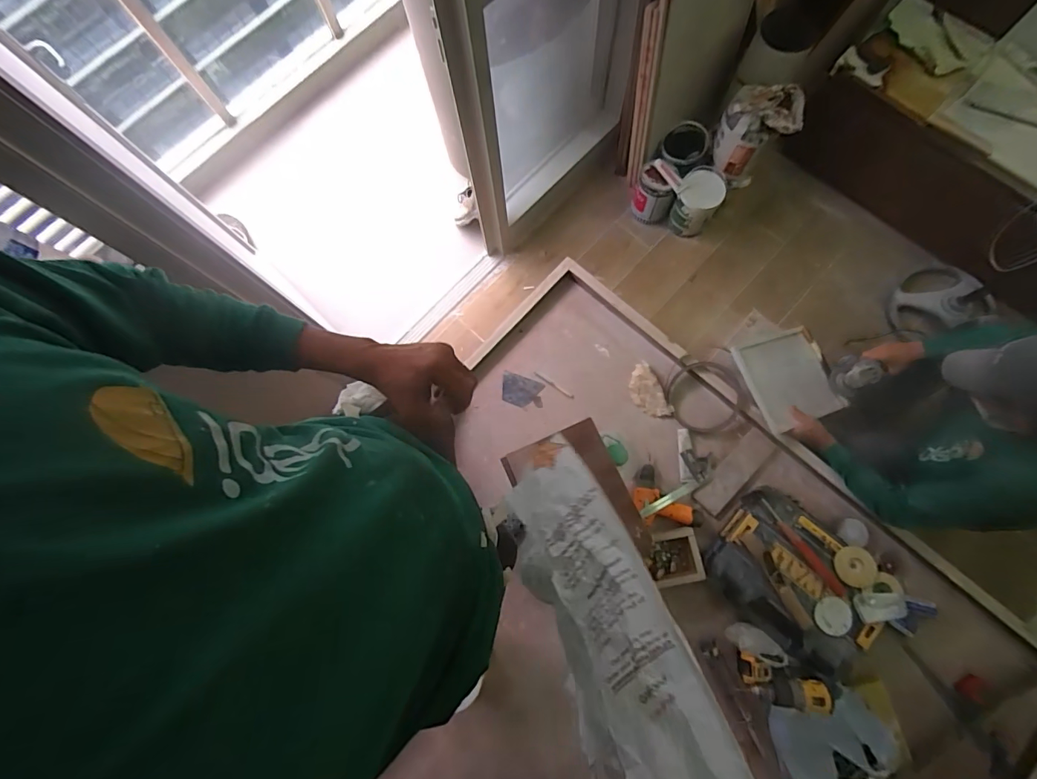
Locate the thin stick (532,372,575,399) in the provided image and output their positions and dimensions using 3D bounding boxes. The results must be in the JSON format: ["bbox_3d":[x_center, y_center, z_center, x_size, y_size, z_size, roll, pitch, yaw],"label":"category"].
[{"bbox_3d":[0.119,-0.015,1.499,0.154,0.009,0.015,36,81,10],"label":"thin stick"}]

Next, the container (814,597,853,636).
[{"bbox_3d":[0.817,0.587,1.176,0.087,0.013,0.093,-3,83,20],"label":"container"}]

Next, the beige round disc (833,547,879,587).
[{"bbox_3d":[0.890,0.467,1.195,0.109,0.013,0.095,1,73,2],"label":"beige round disc"}]

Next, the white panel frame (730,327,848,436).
[{"bbox_3d":[0.856,-0.048,1.439,0.321,0.043,0.312,-15,80,-21],"label":"white panel frame"}]

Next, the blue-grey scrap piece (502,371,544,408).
[{"bbox_3d":[0.005,0.007,1.509,0.133,0.008,0.095,17,82,7],"label":"blue-grey scrap piece"}]

